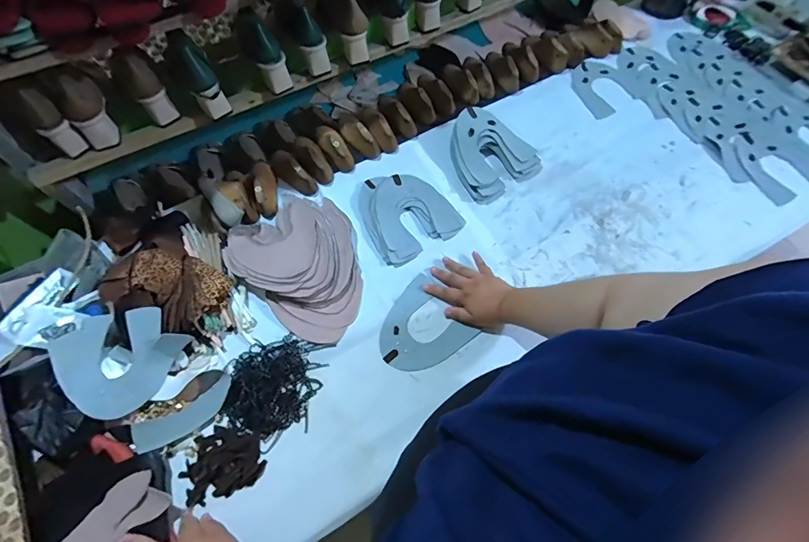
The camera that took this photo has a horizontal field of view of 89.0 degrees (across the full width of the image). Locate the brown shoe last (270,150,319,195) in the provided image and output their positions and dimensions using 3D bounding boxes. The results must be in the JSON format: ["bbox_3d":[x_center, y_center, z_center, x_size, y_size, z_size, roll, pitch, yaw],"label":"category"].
[{"bbox_3d":[-0.240,-0.215,0.870,0.050,0.047,0.133,-41,69,-16],"label":"brown shoe last"}]

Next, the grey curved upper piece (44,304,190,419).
[{"bbox_3d":[-0.481,0.134,0.691,0.179,0.068,0.171,27,69,15],"label":"grey curved upper piece"}]

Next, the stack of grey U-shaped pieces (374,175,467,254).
[{"bbox_3d":[0.012,-0.126,0.841,0.158,0.018,0.169,-28,66,-10],"label":"stack of grey U-shaped pieces"}]

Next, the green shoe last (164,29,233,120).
[{"bbox_3d":[-0.382,-0.362,0.760,0.057,0.146,0.064,-34,67,-13],"label":"green shoe last"}]

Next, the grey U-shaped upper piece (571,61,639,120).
[{"bbox_3d":[0.475,-0.445,0.992,0.136,0.009,0.156,-22,73,-8],"label":"grey U-shaped upper piece"}]

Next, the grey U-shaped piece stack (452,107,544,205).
[{"bbox_3d":[0.185,-0.259,0.868,0.177,0.059,0.182,-26,66,-9],"label":"grey U-shaped piece stack"}]

